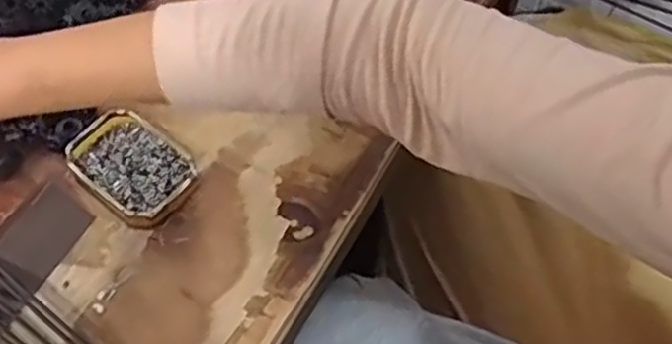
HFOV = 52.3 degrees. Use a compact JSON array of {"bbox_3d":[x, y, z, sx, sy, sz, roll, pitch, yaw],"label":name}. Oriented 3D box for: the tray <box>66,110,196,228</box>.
[{"bbox_3d":[-0.143,-0.002,0.484,0.086,0.026,0.062,32,61,18],"label":"tray"}]

